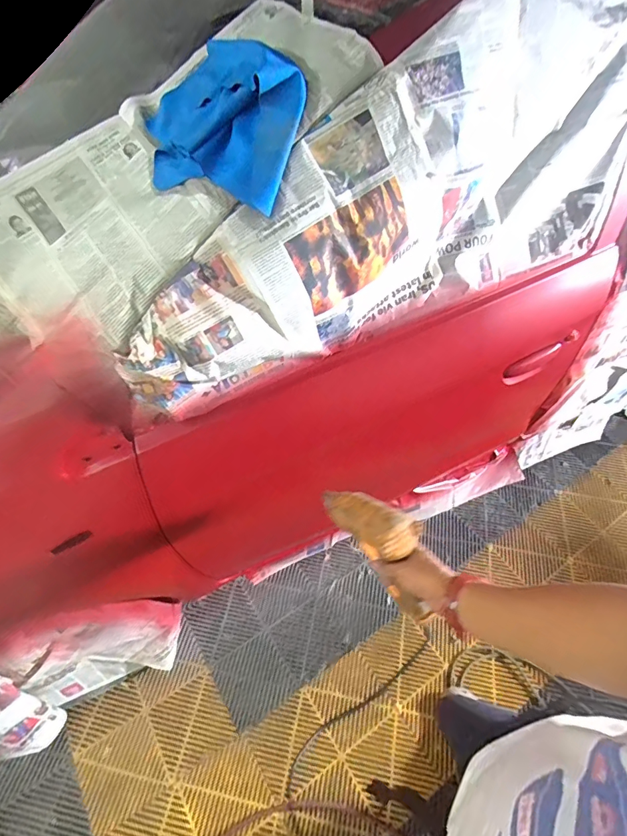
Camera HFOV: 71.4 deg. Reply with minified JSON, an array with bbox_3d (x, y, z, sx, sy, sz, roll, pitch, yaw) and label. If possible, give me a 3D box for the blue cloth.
[{"bbox_3d":[-0.140,-0.451,0.633,0.278,0.058,0.269,19,86,25],"label":"blue cloth"}]

